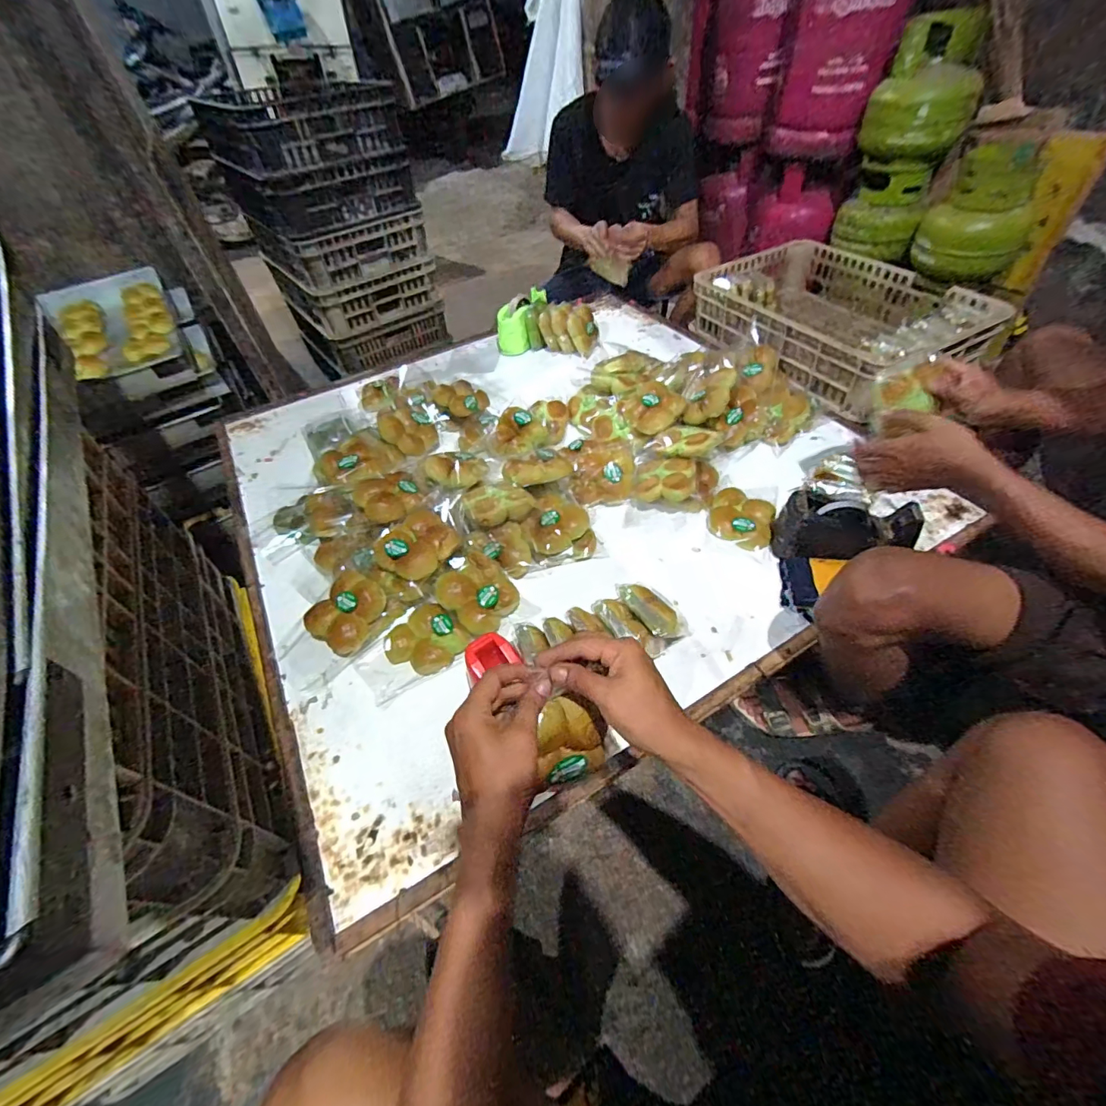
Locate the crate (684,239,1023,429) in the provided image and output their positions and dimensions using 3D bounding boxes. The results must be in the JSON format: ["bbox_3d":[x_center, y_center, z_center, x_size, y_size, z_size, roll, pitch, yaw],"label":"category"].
[{"bbox_3d":[0.688,-0.590,1.223,0.463,0.134,0.658,-21,51,-12],"label":"crate"}]

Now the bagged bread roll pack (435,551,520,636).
[{"bbox_3d":[-0.117,0.063,0.765,0.115,0.044,0.106,47,63,3],"label":"bagged bread roll pack"}]

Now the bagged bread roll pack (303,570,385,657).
[{"bbox_3d":[-0.322,0.096,0.765,0.096,0.075,0.114,25,57,25],"label":"bagged bread roll pack"}]

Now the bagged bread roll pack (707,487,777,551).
[{"bbox_3d":[0.346,-0.068,0.885,0.109,0.037,0.146,15,53,18],"label":"bagged bread roll pack"}]

